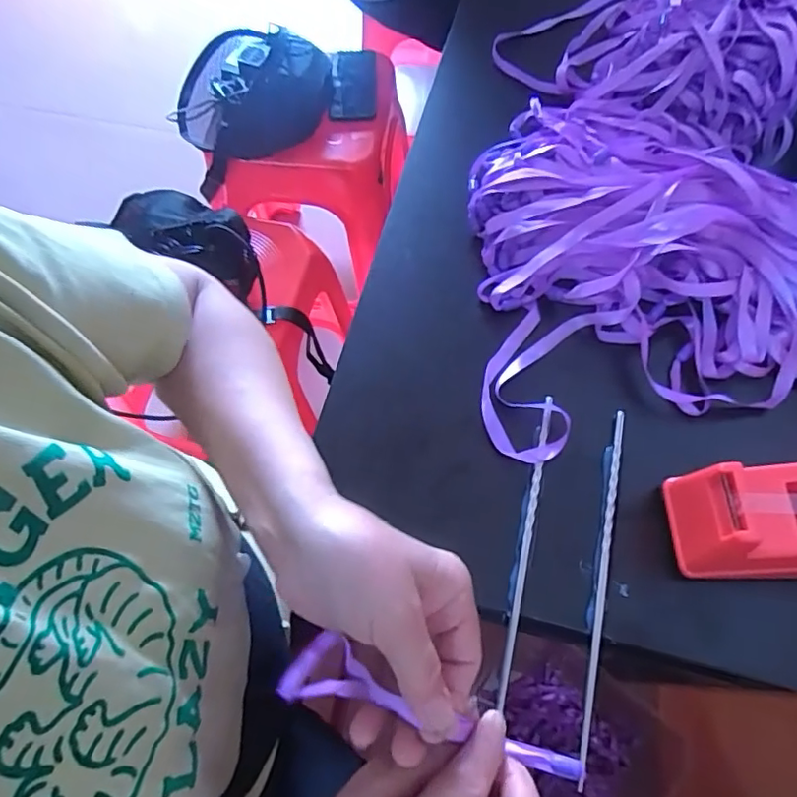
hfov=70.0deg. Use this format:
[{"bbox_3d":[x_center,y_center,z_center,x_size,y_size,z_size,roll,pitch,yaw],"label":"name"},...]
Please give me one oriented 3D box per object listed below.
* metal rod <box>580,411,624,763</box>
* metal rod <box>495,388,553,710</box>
[{"bbox_3d":[0.125,0.109,0.348,0.006,0.008,0.219,13,65,7],"label":"metal rod"},{"bbox_3d":[0.080,0.088,0.357,0.006,0.006,0.193,13,67,7],"label":"metal rod"}]

